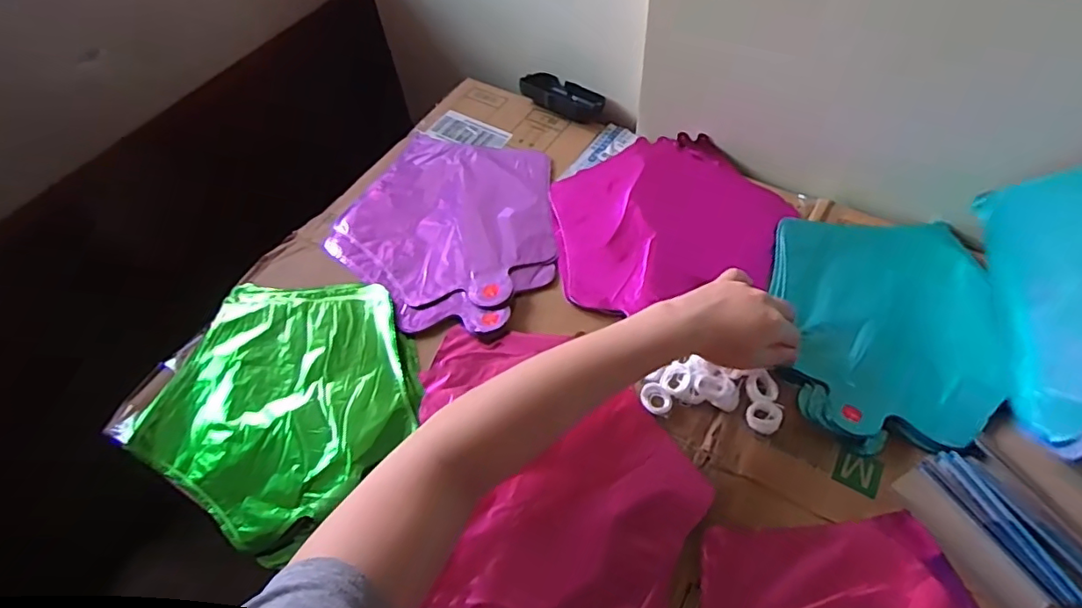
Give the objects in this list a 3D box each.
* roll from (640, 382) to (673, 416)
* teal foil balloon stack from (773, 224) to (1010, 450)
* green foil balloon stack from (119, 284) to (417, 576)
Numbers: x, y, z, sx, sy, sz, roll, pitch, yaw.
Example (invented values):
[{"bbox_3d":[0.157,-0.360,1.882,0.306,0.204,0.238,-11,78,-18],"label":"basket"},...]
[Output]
[{"bbox_3d":[0.099,0.081,0.492,0.027,0.005,0.024,21,59,19],"label":"roll"},{"bbox_3d":[0.311,0.017,0.520,0.199,0.020,0.232,6,55,9],"label":"teal foil balloon stack"},{"bbox_3d":[-0.228,0.077,0.523,0.230,0.024,0.223,29,62,23],"label":"green foil balloon stack"}]

